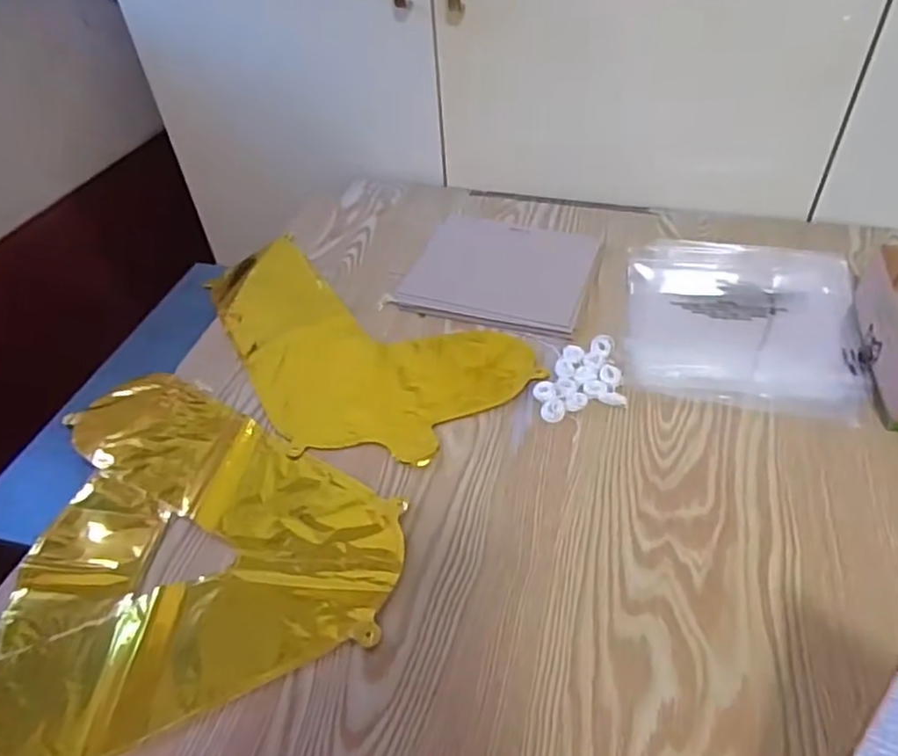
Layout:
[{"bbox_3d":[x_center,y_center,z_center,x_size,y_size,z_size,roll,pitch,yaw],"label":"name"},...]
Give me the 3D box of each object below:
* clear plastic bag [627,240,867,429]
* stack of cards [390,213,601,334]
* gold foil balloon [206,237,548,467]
[{"bbox_3d":[0.292,-0.064,0.648,0.216,0.015,0.243,10,46,14],"label":"clear plastic bag"},{"bbox_3d":[0.059,-0.123,0.721,0.195,0.005,0.178,12,46,16],"label":"stack of cards"},{"bbox_3d":[-0.110,-0.055,0.674,0.229,0.005,0.381,-29,49,-24],"label":"gold foil balloon"}]

